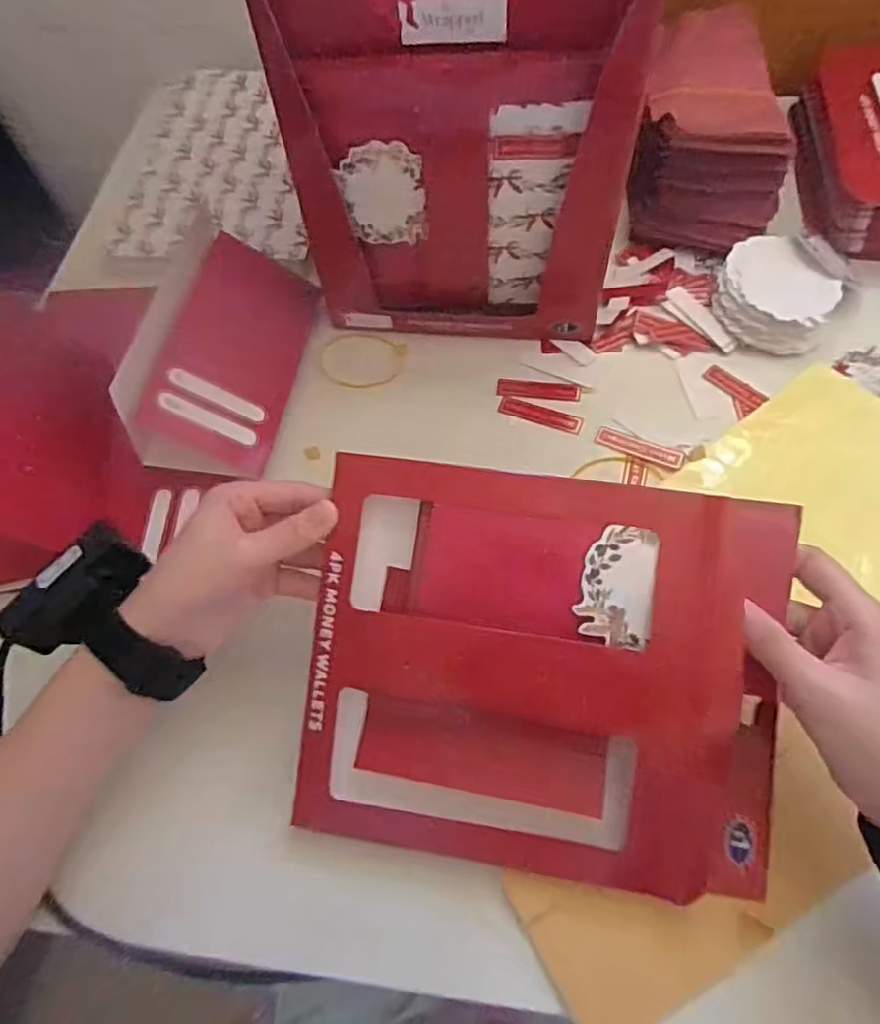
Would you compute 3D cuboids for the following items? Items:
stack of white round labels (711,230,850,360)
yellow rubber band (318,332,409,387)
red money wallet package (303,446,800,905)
[{"bbox_3d":[0.249,-0.162,0.477,0.081,0.035,0.087,29,66,19],"label":"stack of white round labels"},{"bbox_3d":[-0.060,-0.113,0.482,0.063,0.004,0.050,10,64,3],"label":"yellow rubber band"},{"bbox_3d":[0.049,0.079,0.323,0.223,0.024,0.193,7,88,9],"label":"red money wallet package"}]

